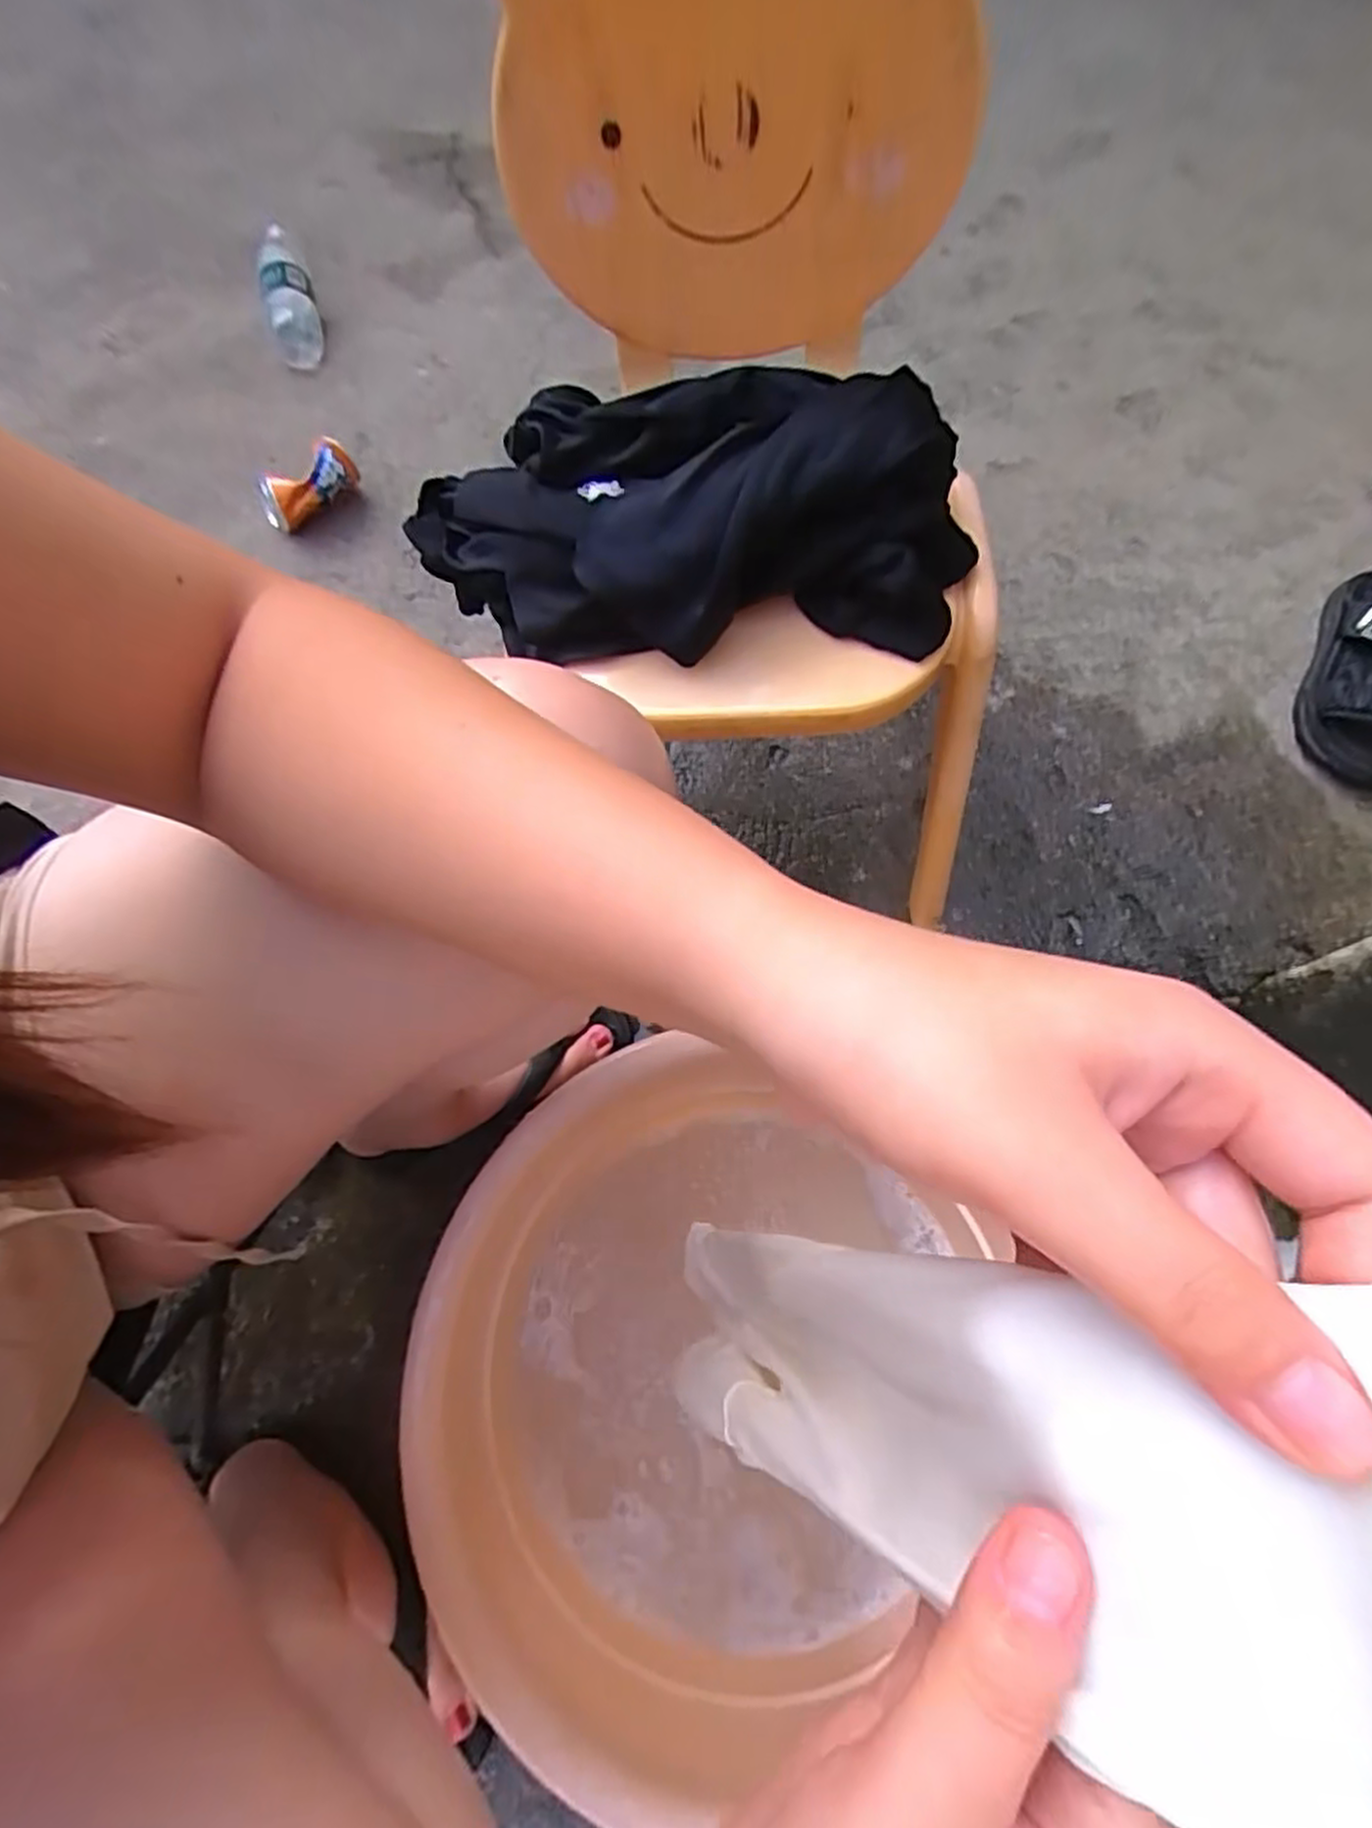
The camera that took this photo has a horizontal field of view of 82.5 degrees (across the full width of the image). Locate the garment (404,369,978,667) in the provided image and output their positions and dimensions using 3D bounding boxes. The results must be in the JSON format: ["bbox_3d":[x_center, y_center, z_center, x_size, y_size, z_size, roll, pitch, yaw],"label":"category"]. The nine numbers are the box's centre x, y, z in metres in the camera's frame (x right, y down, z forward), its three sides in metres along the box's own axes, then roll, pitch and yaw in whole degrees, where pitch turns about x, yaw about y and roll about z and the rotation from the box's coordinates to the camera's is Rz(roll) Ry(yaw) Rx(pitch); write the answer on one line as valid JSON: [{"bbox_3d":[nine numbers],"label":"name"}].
[{"bbox_3d":[0.000,-0.247,0.473,0.345,0.112,0.153,6,67,-2],"label":"garment"}]

